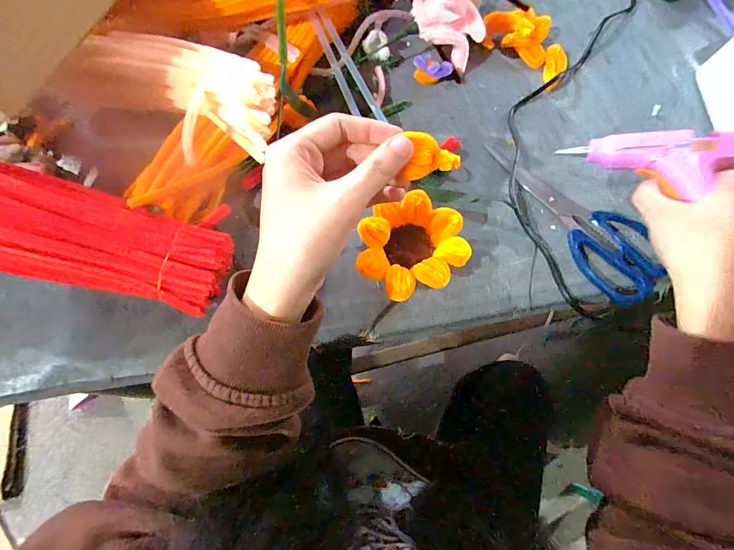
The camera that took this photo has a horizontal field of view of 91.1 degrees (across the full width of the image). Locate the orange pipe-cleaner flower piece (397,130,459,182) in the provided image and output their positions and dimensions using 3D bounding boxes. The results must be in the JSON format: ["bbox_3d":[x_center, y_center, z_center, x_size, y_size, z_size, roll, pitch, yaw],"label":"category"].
[{"bbox_3d":[0.039,-0.075,0.224,0.038,0.025,0.017,-15,73,-7],"label":"orange pipe-cleaner flower piece"}]

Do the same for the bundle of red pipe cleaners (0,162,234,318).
[{"bbox_3d":[-0.245,-0.037,0.232,0.293,0.034,0.067,14,72,-13],"label":"bundle of red pipe cleaners"}]

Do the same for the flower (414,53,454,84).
[{"bbox_3d":[0.067,-0.209,0.366,0.038,0.019,0.019,9,70,0],"label":"flower"}]

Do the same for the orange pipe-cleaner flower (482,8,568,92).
[{"bbox_3d":[0.173,-0.249,0.380,0.097,0.025,0.054,38,73,10],"label":"orange pipe-cleaner flower"}]

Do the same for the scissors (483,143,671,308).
[{"bbox_3d":[0.190,-0.059,0.319,0.064,0.015,0.178,-26,73,-12],"label":"scissors"}]

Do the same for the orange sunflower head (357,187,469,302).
[{"bbox_3d":[0.035,-0.021,0.289,0.087,0.035,0.074,-25,73,-11],"label":"orange sunflower head"}]

